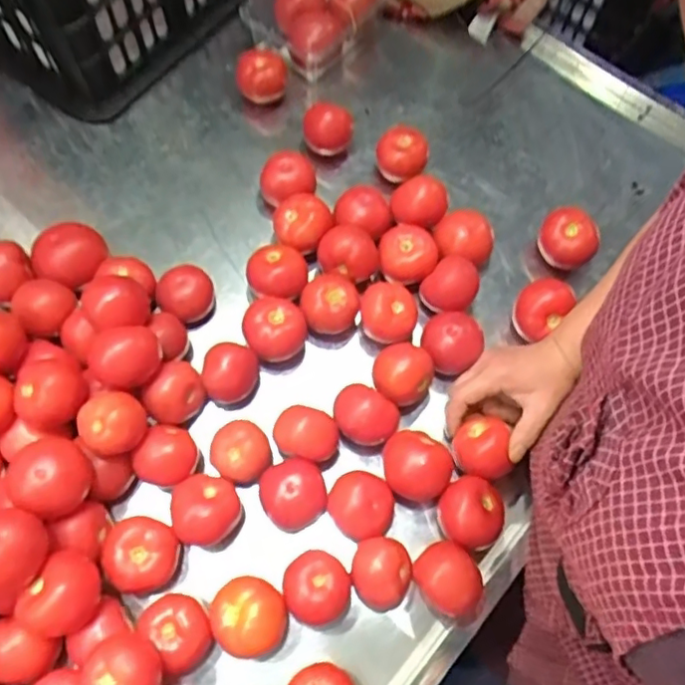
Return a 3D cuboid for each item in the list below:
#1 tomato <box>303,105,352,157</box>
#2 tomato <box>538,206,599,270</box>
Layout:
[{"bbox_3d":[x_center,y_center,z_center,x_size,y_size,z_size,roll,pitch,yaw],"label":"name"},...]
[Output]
[{"bbox_3d":[-0.018,-0.251,0.746,0.060,0.058,0.065,1,67,-2],"label":"tomato"},{"bbox_3d":[0.250,-0.111,0.692,0.063,0.056,0.061,1,67,-2],"label":"tomato"}]

